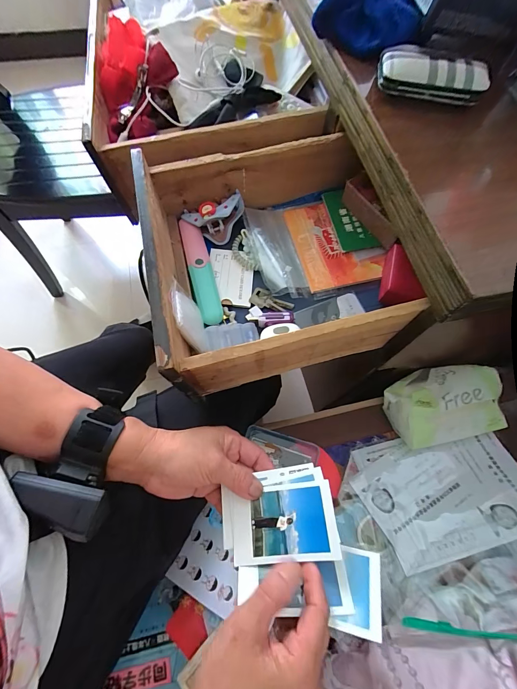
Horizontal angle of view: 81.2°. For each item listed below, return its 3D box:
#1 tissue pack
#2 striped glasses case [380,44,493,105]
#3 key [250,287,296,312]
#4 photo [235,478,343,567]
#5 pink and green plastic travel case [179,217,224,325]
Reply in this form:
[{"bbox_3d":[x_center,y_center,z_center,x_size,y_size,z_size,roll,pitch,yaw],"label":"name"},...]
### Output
[{"bbox_3d":[0.258,0.084,0.427,0.143,0.079,0.102,-12,70,-7],"label":"tissue pack"},{"bbox_3d":[0.177,-0.274,0.307,0.106,0.020,0.051,13,69,3],"label":"striped glasses case"},{"bbox_3d":[0.017,-0.054,0.391,0.055,0.006,0.026,23,70,7],"label":"key"},{"bbox_3d":[0.021,0.148,0.250,0.084,0.004,0.053,-11,59,10],"label":"photo"},{"bbox_3d":[-0.076,-0.098,0.395,0.029,0.018,0.161,-14,70,-8],"label":"pink and green plastic travel case"}]

